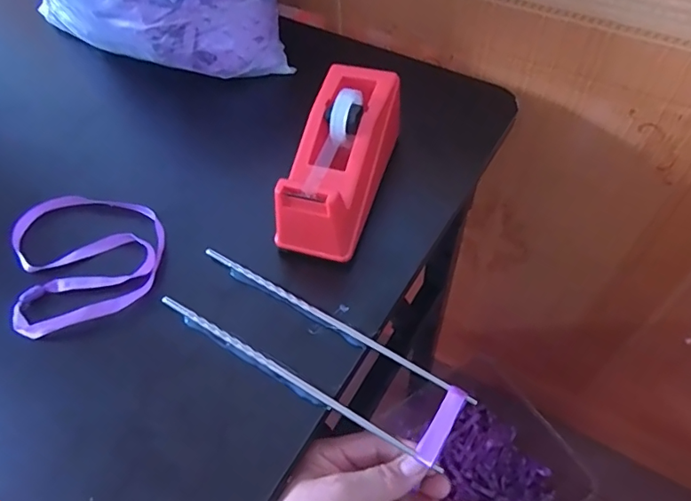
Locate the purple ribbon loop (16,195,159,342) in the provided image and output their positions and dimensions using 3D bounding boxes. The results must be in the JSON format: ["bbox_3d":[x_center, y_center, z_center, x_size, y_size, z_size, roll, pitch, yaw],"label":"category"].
[{"bbox_3d":[-0.202,-0.001,0.403,0.111,0.016,0.131,-18,56,-8],"label":"purple ribbon loop"}]

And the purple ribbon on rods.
[{"bbox_3d":[0.058,0.106,0.311,0.013,0.006,0.049,27,67,21],"label":"purple ribbon on rods"}]

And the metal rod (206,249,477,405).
[{"bbox_3d":[-0.013,0.048,0.362,0.221,0.006,0.009,27,61,21],"label":"metal rod"}]

